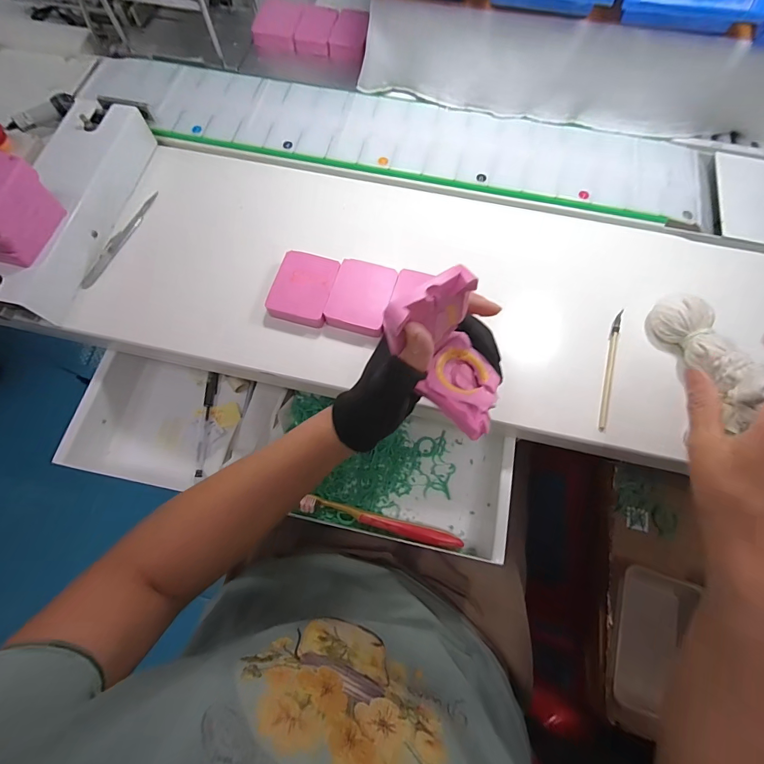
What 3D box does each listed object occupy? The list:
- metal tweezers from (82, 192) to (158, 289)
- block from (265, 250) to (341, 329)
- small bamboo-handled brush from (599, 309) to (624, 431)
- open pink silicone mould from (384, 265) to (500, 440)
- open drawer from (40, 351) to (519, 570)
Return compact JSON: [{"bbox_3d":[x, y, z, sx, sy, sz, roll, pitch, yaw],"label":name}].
[{"bbox_3d":[-0.287,-0.156,0.427,0.018,0.009,0.130,21,72,7],"label":"metal tweezers"},{"bbox_3d":[-0.078,-0.093,0.390,0.057,0.015,0.070,16,71,6],"label":"block"},{"bbox_3d":[0.219,-0.014,0.374,0.007,0.008,0.126,18,72,6],"label":"small bamboo-handled brush"},{"bbox_3d":[0.049,-0.013,0.260,0.062,0.123,0.048,-45,42,-14],"label":"open pink silicone mould"},{"bbox_3d":[-0.091,0.075,0.431,0.456,0.074,0.186,11,71,4],"label":"open drawer"}]

